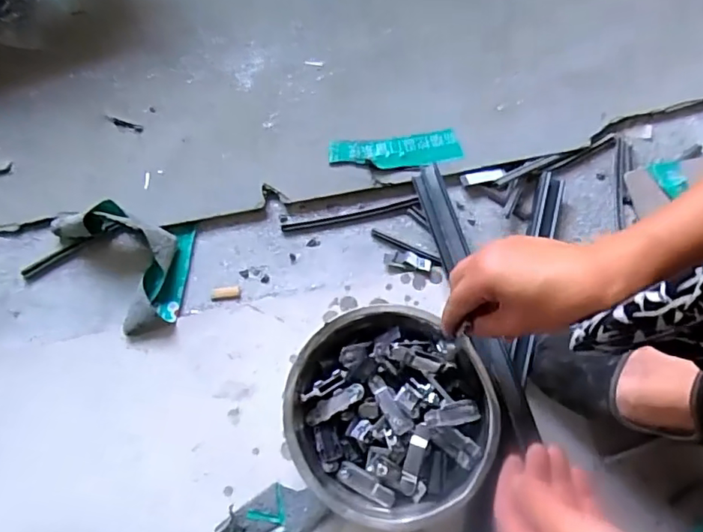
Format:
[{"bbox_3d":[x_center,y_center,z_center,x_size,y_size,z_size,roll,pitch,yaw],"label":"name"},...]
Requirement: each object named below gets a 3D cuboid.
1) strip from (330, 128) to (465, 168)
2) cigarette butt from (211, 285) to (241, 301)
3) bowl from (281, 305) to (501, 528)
[{"bbox_3d":[0.048,-0.127,0.604,0.142,0.006,0.040,-7,72,-3],"label":"strip"},{"bbox_3d":[-0.129,0.028,0.560,0.029,0.004,0.015,-6,71,-3],"label":"cigarette butt"},{"bbox_3d":[0.033,0.130,0.489,0.175,0.065,0.174,0,71,-1],"label":"bowl"}]

